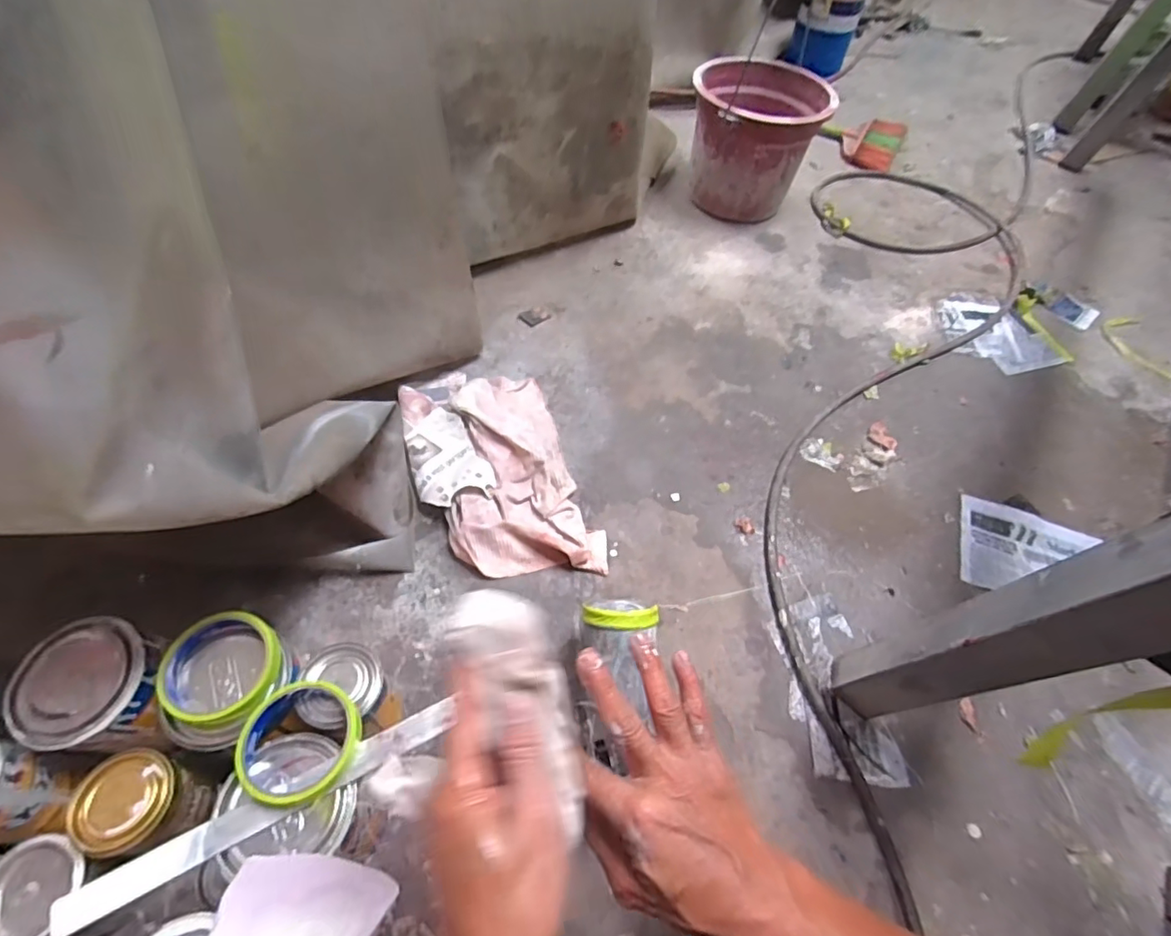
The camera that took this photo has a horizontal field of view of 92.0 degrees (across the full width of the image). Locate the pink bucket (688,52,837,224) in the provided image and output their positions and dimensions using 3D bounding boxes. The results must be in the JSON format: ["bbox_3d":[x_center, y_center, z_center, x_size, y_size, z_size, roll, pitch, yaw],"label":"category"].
[{"bbox_3d":[0.354,-0.697,1.209,0.243,0.246,0.275,27,57,14],"label":"pink bucket"}]

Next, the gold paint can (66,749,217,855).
[{"bbox_3d":[-0.364,0.276,0.464,0.079,0.068,0.072,9,55,2],"label":"gold paint can"}]

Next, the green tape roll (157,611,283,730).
[{"bbox_3d":[-0.317,0.170,0.491,0.096,0.030,0.094,2,55,-3],"label":"green tape roll"}]

